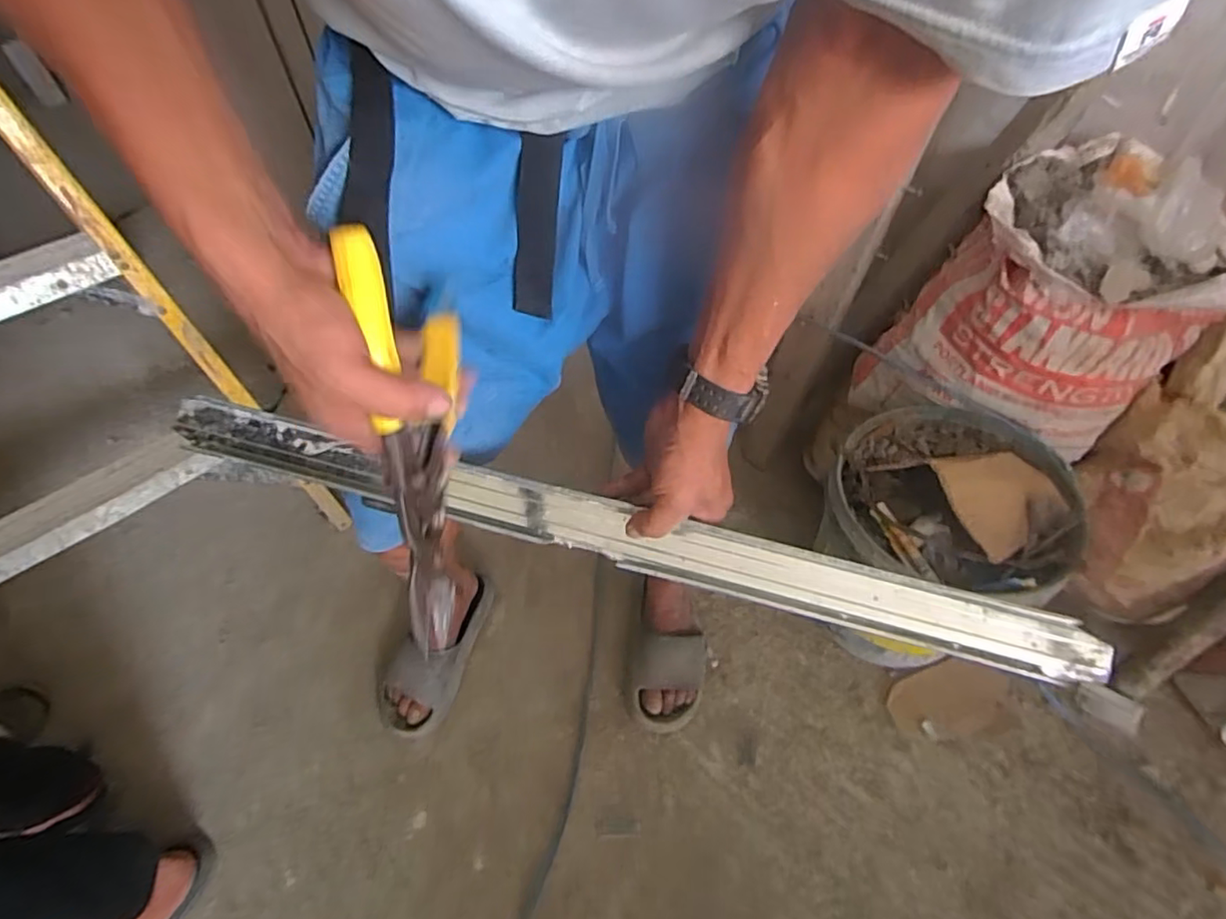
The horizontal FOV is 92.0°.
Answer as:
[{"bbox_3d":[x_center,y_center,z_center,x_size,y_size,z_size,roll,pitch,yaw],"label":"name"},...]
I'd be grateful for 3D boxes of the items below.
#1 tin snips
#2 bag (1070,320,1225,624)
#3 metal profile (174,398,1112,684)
[{"bbox_3d":[-0.121,-0.007,0.379,0.036,0.111,0.244,-6,96,-2],"label":"tin snips"},{"bbox_3d":[0.778,0.047,0.810,0.156,0.424,0.172,-1,23,2],"label":"bag"},{"bbox_3d":[-0.015,0.060,0.497,0.783,0.044,0.043,14,58,7],"label":"metal profile"}]

